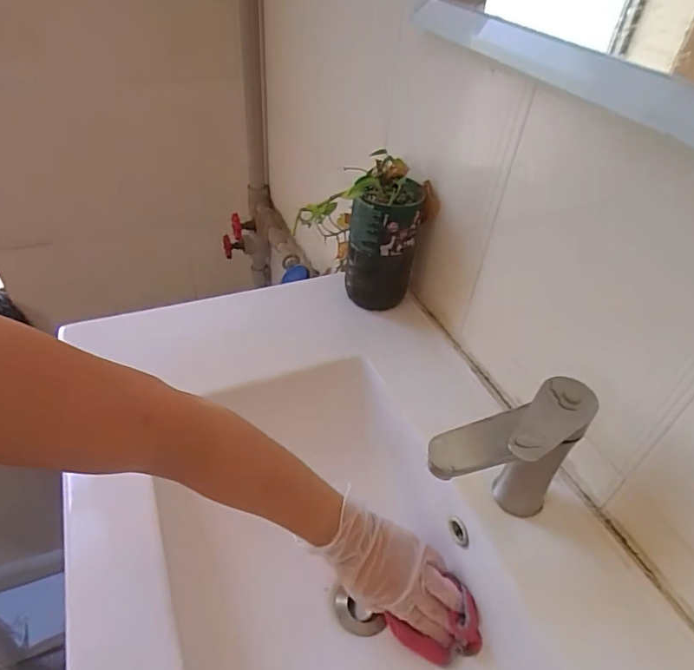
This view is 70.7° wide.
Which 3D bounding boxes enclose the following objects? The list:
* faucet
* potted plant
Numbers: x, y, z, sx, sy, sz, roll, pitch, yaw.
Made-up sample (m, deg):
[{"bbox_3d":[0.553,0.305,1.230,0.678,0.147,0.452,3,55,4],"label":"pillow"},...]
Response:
[{"bbox_3d":[0.126,0.114,0.418,0.124,0.152,0.060,-20,48,-26],"label":"faucet"},{"bbox_3d":[0.027,-0.113,0.635,0.155,0.182,0.095,-31,54,-34],"label":"potted plant"}]

